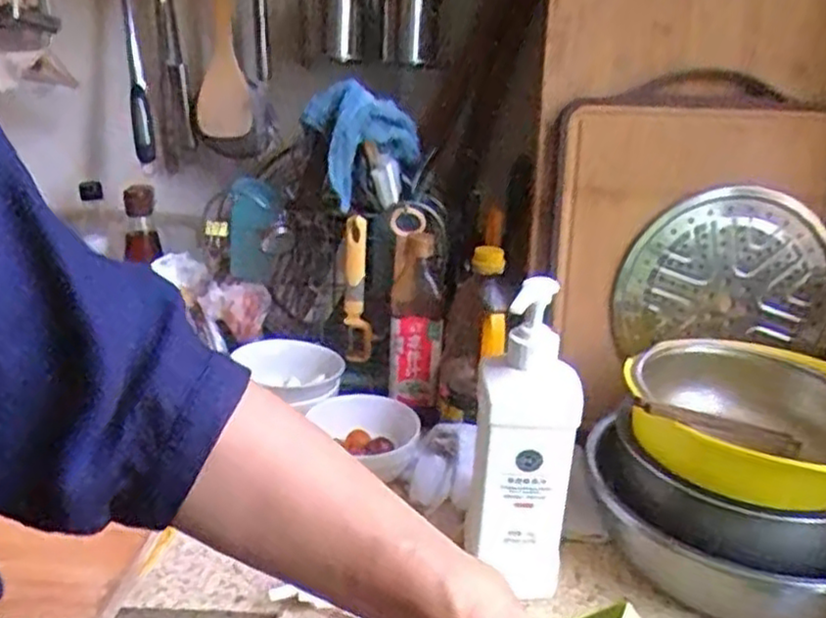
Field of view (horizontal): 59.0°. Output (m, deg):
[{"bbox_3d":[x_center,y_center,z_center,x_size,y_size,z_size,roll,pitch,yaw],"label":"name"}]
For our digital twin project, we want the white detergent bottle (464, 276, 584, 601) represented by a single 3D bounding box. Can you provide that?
[{"bbox_3d":[0.095,0.117,0.629,0.081,0.280,0.062,3,22,2],"label":"white detergent bottle"}]

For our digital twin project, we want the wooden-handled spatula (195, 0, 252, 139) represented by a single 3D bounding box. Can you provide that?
[{"bbox_3d":[-0.248,-0.337,0.968,0.078,0.214,0.005,13,20,14],"label":"wooden-handled spatula"}]

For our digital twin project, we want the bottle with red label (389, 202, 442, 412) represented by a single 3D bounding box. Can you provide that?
[{"bbox_3d":[0.003,0.002,0.886,0.064,0.223,0.061,2,22,0],"label":"bottle with red label"}]

